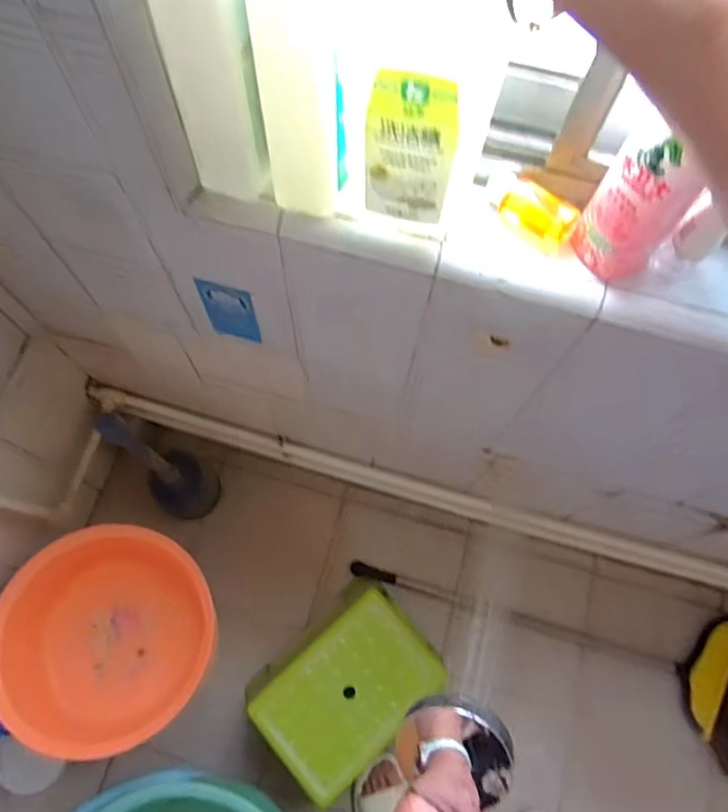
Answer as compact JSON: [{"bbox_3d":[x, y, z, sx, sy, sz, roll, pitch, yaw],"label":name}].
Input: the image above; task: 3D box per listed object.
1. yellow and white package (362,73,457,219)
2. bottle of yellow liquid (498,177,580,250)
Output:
[{"bbox_3d":[0.033,-0.188,0.430,0.065,0.151,0.018,13,69,3],"label":"yellow and white package"},{"bbox_3d":[0.164,-0.180,0.536,0.068,0.031,0.035,36,72,11],"label":"bottle of yellow liquid"}]

